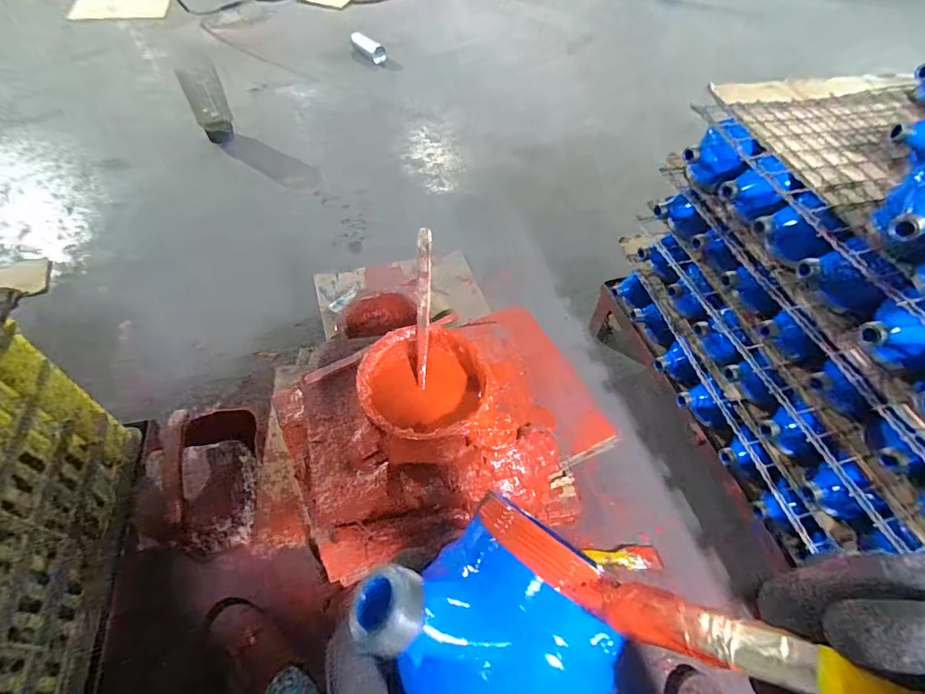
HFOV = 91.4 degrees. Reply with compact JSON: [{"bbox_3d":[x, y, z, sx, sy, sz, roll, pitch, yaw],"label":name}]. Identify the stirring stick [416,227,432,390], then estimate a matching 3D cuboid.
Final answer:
[{"bbox_3d":[-0.045,-0.046,0.516,0.015,0.009,0.180,1,86,3],"label":"stirring stick"}]

